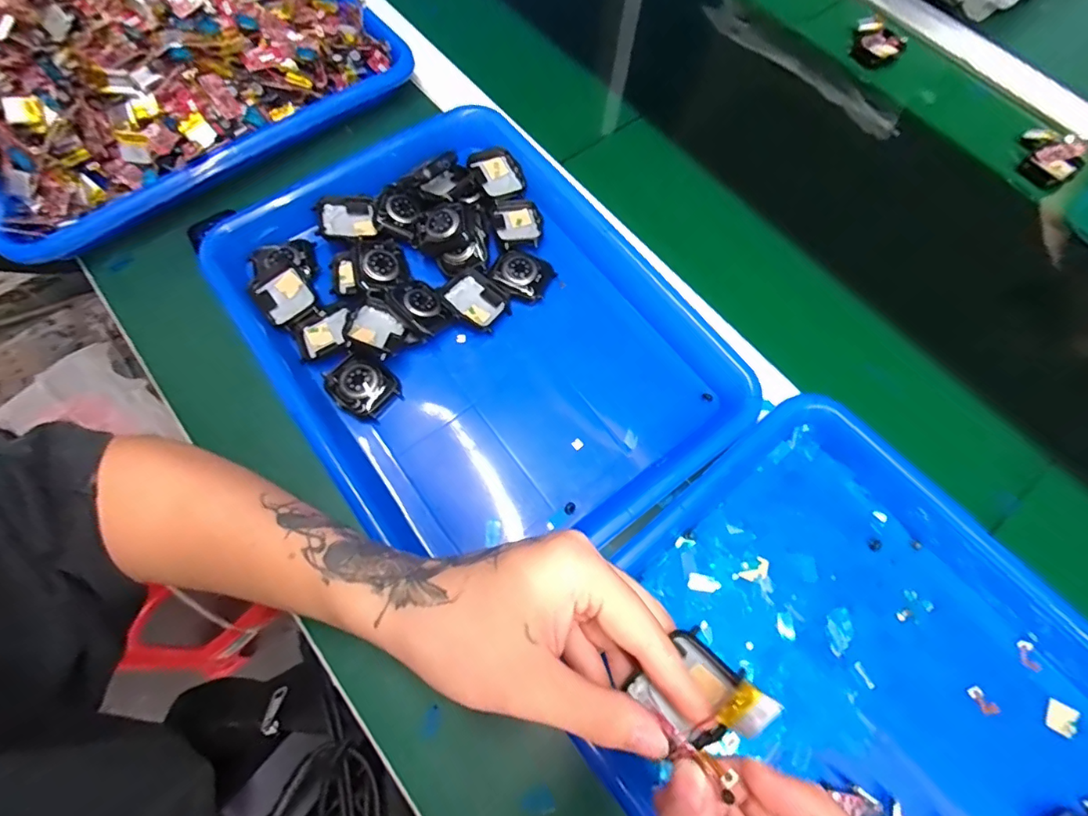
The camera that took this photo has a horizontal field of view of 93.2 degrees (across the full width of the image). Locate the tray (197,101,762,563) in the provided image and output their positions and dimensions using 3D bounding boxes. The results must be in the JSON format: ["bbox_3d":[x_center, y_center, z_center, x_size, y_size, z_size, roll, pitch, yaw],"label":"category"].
[{"bbox_3d":[-0.044,-0.057,0.358,0.267,0.033,0.331,-37,75,-13],"label":"tray"}]

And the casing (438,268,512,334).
[{"bbox_3d":[-0.047,-0.076,0.362,0.042,0.009,0.038,41,74,13],"label":"casing"}]

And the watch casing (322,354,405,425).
[{"bbox_3d":[-0.120,-0.014,0.341,0.044,0.011,0.037,40,74,12],"label":"watch casing"}]

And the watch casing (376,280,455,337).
[{"bbox_3d":[-0.087,-0.071,0.353,0.032,0.012,0.047,-39,75,-14],"label":"watch casing"}]

